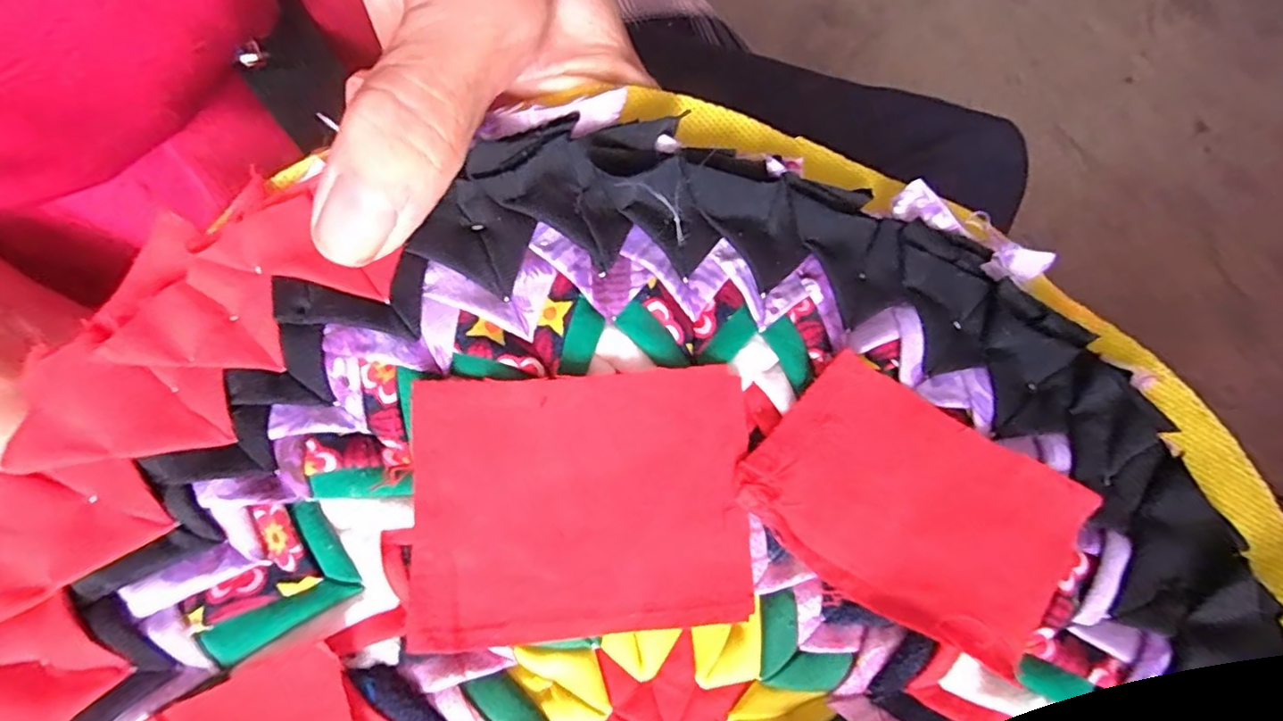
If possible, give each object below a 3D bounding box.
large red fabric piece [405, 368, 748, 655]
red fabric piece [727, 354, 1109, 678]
[{"bbox_3d":[-0.013,0.031,0.128,0.070,0.004,0.054,-1,83,-7],"label":"large red fabric piece"},{"bbox_3d":[0.060,0.032,0.133,0.068,0.004,0.047,33,77,6],"label":"red fabric piece"}]

